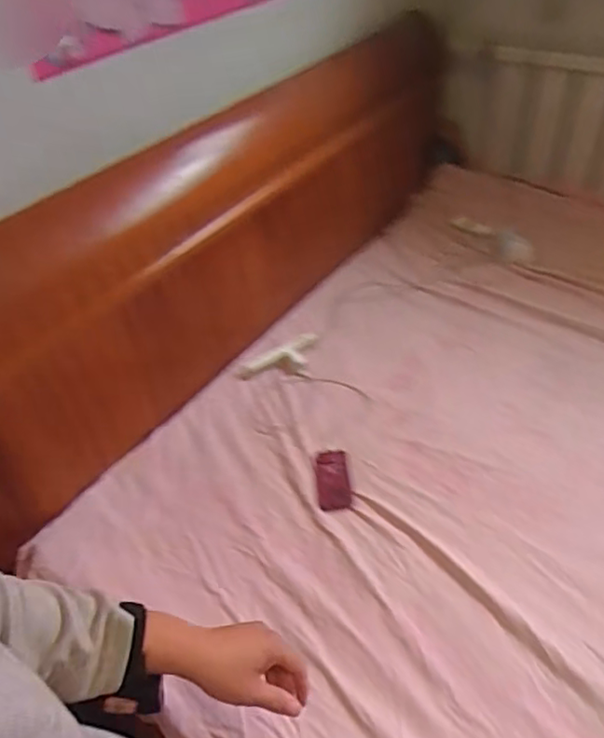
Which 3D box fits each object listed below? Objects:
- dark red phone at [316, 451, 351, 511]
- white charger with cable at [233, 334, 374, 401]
[{"bbox_3d":[0.067,0.240,1.272,0.066,0.012,0.138,-5,42,0],"label":"dark red phone"},{"bbox_3d":[0.014,-0.026,1.497,0.327,0.034,0.183,6,44,12],"label":"white charger with cable"}]

